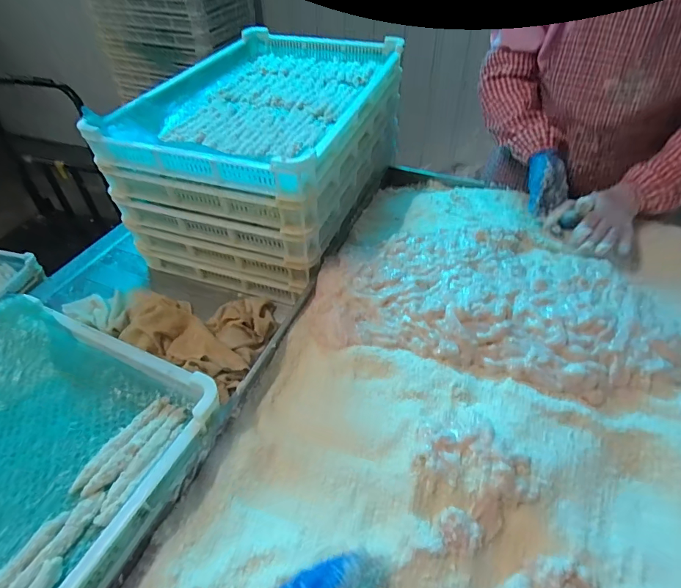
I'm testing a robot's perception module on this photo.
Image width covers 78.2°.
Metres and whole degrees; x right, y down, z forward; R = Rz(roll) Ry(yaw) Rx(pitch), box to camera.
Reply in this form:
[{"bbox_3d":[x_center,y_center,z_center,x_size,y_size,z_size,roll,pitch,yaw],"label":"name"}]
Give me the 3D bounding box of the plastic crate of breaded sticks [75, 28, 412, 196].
[{"bbox_3d":[-0.135,-0.408,0.827,0.404,0.069,0.626,12,49,14],"label":"plastic crate of breaded sticks"}]

